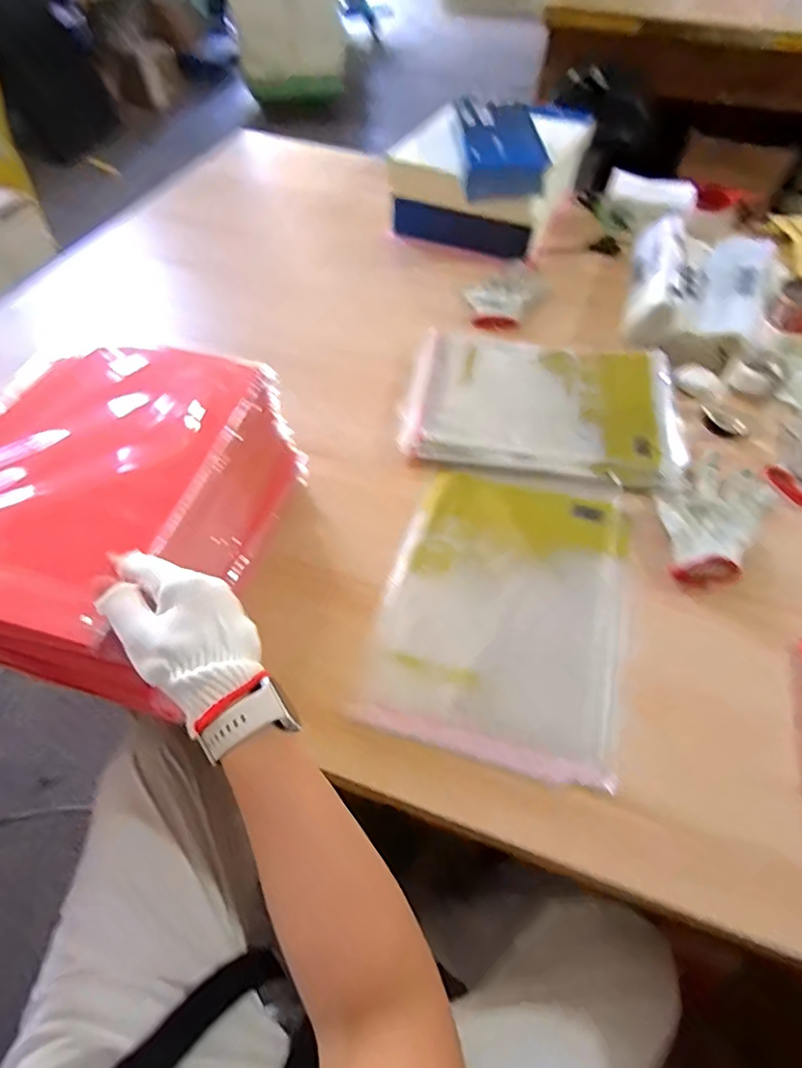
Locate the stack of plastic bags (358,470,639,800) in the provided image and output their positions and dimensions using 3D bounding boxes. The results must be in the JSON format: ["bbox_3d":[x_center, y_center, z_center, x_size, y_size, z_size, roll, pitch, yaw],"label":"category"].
[{"bbox_3d":[0.110,0.065,0.584,0.232,0.024,0.320,15,56,9],"label":"stack of plastic bags"}]

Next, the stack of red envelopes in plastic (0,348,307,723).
[{"bbox_3d":[-0.260,-0.027,0.514,0.221,0.147,0.305,16,56,9],"label":"stack of red envelopes in plastic"}]

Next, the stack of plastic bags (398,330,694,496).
[{"bbox_3d":[0.189,-0.173,0.742,0.350,0.031,0.255,7,55,3],"label":"stack of plastic bags"}]

